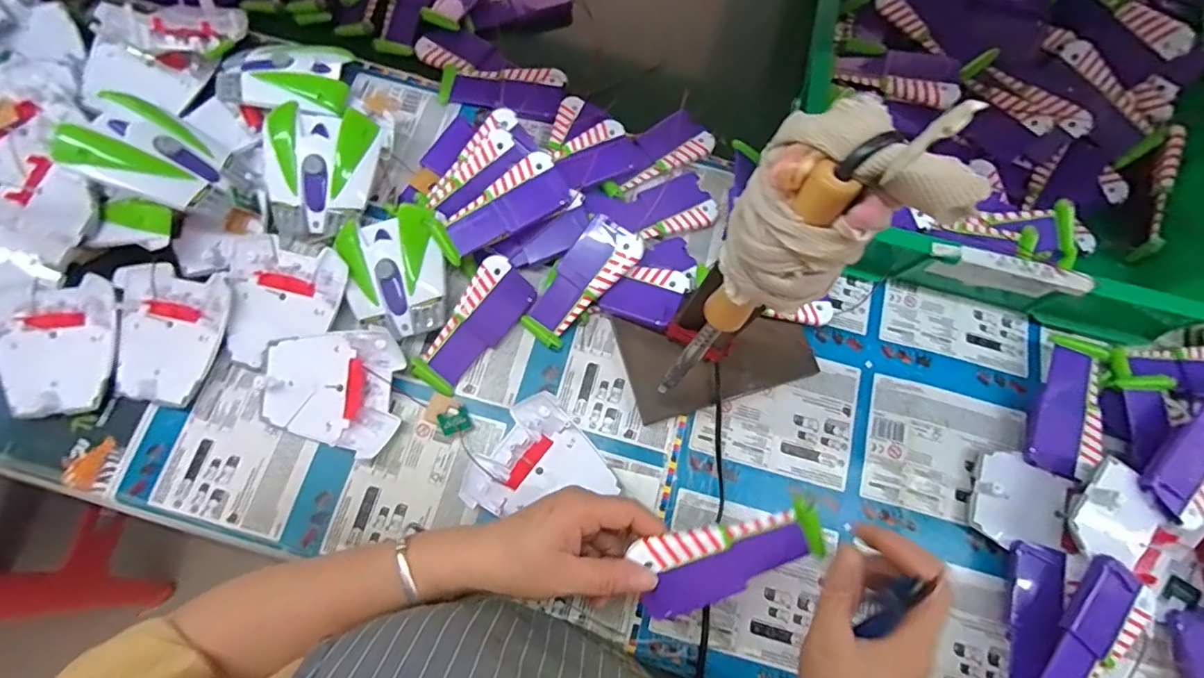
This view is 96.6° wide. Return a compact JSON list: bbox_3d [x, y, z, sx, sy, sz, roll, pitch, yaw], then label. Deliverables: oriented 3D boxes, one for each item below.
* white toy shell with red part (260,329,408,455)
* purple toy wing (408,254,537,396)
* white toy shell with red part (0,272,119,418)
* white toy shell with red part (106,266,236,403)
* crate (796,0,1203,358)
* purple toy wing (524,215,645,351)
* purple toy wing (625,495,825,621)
[{"bbox_3d":[-0.220,0.041,0.439,0.103,0.029,0.095,3,76,-1],"label":"white toy shell with red part"},{"bbox_3d":[-0.111,-0.011,0.464,0.053,0.013,0.120,41,81,-20],"label":"purple toy wing"},{"bbox_3d":[-0.441,0.006,0.432,0.089,0.019,0.105,-5,76,-3],"label":"white toy shell with red part"},{"bbox_3d":[-0.355,-0.003,0.442,0.090,0.028,0.108,7,76,0],"label":"white toy shell with red part"},{"bbox_3d":[0.389,-0.293,0.515,0.357,0.094,0.531,13,76,1],"label":"crate"},{"bbox_3d":[-0.019,-0.049,0.468,0.051,0.013,0.119,41,98,8],"label":"purple toy wing"},{"bbox_3d":[0.079,0.137,0.334,0.114,0.006,0.051,-19,100,1],"label":"purple toy wing"}]

